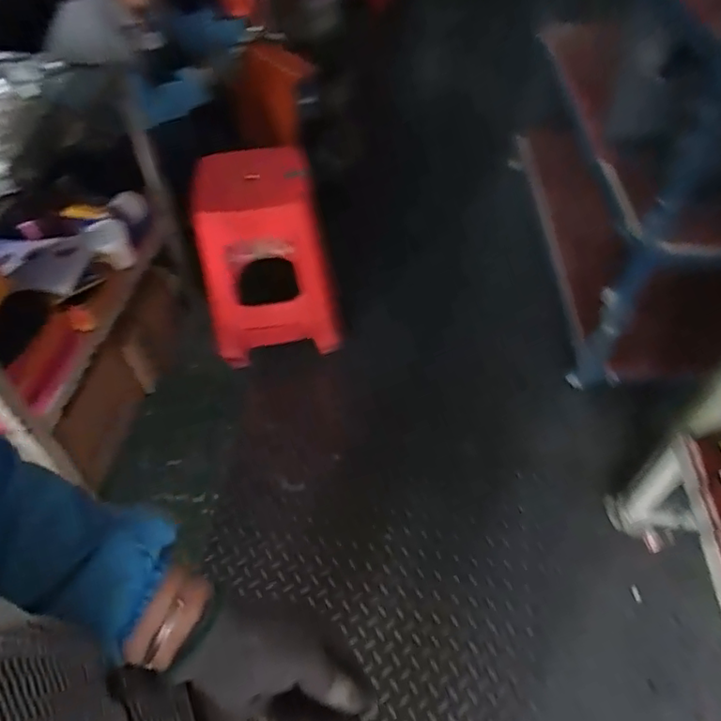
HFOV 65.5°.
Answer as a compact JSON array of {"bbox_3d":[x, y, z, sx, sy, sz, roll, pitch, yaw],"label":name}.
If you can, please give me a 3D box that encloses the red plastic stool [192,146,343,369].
[{"bbox_3d":[-0.270,-0.291,1.609,0.362,0.500,0.317,-10,50,-7],"label":"red plastic stool"}]

